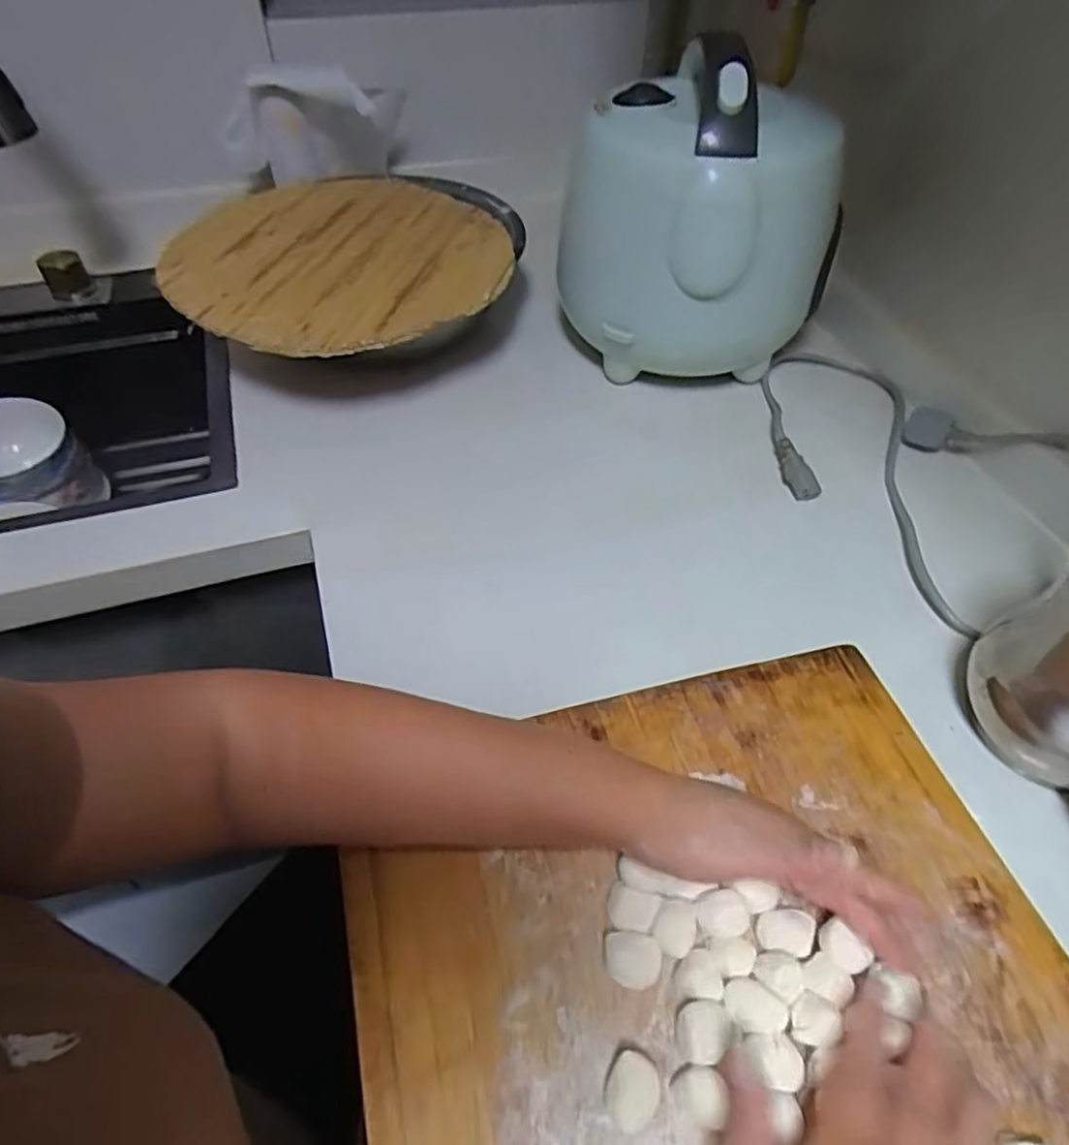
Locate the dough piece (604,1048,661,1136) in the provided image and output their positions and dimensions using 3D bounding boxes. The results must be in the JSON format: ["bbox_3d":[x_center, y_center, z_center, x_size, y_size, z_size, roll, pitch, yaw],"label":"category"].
[{"bbox_3d":[0.044,0.235,0.317,0.022,0.017,0.027,15,51,12],"label":"dough piece"}]

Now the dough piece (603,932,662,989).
[{"bbox_3d":[0.049,0.195,0.353,0.028,0.017,0.022,6,50,4],"label":"dough piece"}]

